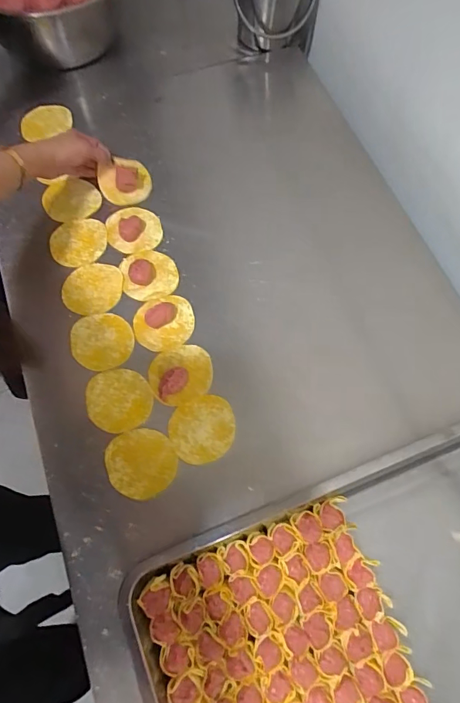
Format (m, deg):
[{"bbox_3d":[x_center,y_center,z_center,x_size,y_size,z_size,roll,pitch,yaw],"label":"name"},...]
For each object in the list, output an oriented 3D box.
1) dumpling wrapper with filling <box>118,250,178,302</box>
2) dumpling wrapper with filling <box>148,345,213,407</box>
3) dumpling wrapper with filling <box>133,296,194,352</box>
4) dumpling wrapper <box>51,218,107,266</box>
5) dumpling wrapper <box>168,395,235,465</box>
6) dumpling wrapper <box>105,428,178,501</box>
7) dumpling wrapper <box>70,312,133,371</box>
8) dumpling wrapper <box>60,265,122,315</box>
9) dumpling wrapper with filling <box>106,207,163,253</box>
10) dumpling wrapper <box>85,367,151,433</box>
[{"bbox_3d":[-0.117,-0.114,0.622,0.079,0.030,0.082,0,68,0],"label":"dumpling wrapper with filling"},{"bbox_3d":[-0.065,0.027,0.564,0.083,0.030,0.075,-17,69,-6],"label":"dumpling wrapper with filling"},{"bbox_3d":[-0.091,-0.042,0.595,0.083,0.021,0.076,0,68,0],"label":"dumpling wrapper with filling"},{"bbox_3d":[-0.227,-0.163,0.649,0.079,0.005,0.078,2,73,-4],"label":"dumpling wrapper"},{"bbox_3d":[-0.034,0.099,0.546,0.082,0.004,0.077,-1,70,3],"label":"dumpling wrapper"},{"bbox_3d":[-0.108,0.136,0.530,0.082,0.004,0.082,-1,71,3],"label":"dumpling wrapper"},{"bbox_3d":[-0.175,-0.014,0.591,0.084,0.006,0.079,1,71,3],"label":"dumpling wrapper"},{"bbox_3d":[-0.198,-0.091,0.626,0.081,0.009,0.080,3,68,2],"label":"dumpling wrapper"},{"bbox_3d":[-0.147,-0.185,0.659,0.082,0.018,0.076,4,68,2],"label":"dumpling wrapper with filling"},{"bbox_3d":[-0.144,0.063,0.560,0.083,0.006,0.080,4,70,0],"label":"dumpling wrapper"}]

